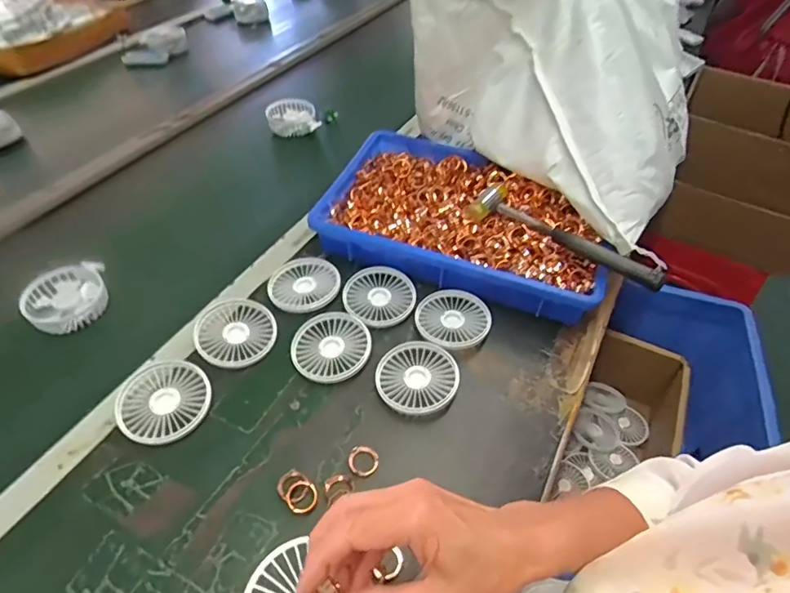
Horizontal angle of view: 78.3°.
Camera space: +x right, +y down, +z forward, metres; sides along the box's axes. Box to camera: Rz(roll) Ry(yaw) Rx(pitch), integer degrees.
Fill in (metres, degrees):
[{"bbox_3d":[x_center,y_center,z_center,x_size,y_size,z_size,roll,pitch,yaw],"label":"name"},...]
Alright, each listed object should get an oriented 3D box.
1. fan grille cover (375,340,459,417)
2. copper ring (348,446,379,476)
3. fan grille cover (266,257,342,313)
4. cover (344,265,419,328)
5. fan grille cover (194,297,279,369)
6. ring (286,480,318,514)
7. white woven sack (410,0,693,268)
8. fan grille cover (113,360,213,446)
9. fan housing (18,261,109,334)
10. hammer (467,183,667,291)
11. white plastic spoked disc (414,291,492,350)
[{"bbox_3d":[0.024,0.088,0.526,0.086,0.016,0.082,-16,50,-16],"label":"fan grille cover"},{"bbox_3d":[-0.031,0.160,0.471,0.028,0.006,0.027,1,47,-1],"label":"copper ring"},{"bbox_3d":[-0.112,-0.015,0.605,0.086,0.014,0.080,-29,55,-26],"label":"fan grille cover"},{"bbox_3d":[-0.019,0.000,0.601,0.087,0.014,0.089,-5,48,-7],"label":"cover"},{"bbox_3d":[-0.182,0.041,0.556,0.087,0.017,0.090,-33,56,-28],"label":"fan grille cover"},{"bbox_3d":[-0.084,0.182,0.442,0.028,0.006,0.027,1,47,-1],"label":"ring"},{"bbox_3d":[0.208,-0.269,0.612,0.177,0.263,0.352,-35,57,-29],"label":"white woven sack"},{"bbox_3d":[-0.237,0.107,0.500,0.086,0.017,0.091,-31,56,-27],"label":"fan grille cover"},{"bbox_3d":[-0.410,0.000,0.604,0.092,0.024,0.099,-17,50,-17],"label":"fan housing"},{"bbox_3d":[0.203,-0.077,0.584,0.240,0.026,0.063,29,53,23],"label":"hammer"},{"bbox_3d":[0.068,0.026,0.580,0.086,0.019,0.083,1,47,-1],"label":"white plastic spoked disc"}]

